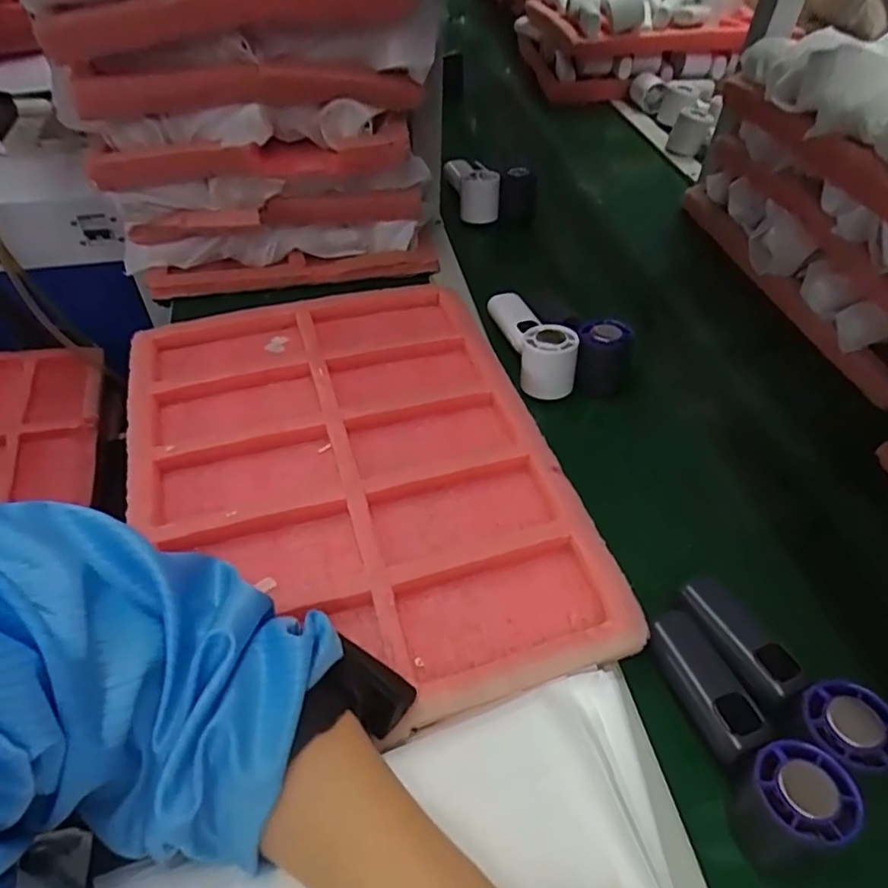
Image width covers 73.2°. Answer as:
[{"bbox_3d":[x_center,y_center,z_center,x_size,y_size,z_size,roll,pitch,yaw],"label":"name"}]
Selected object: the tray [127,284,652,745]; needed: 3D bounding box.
[{"bbox_3d":[-0.079,0.019,0.501,0.322,0.034,0.430,-13,50,-14],"label":"tray"}]

